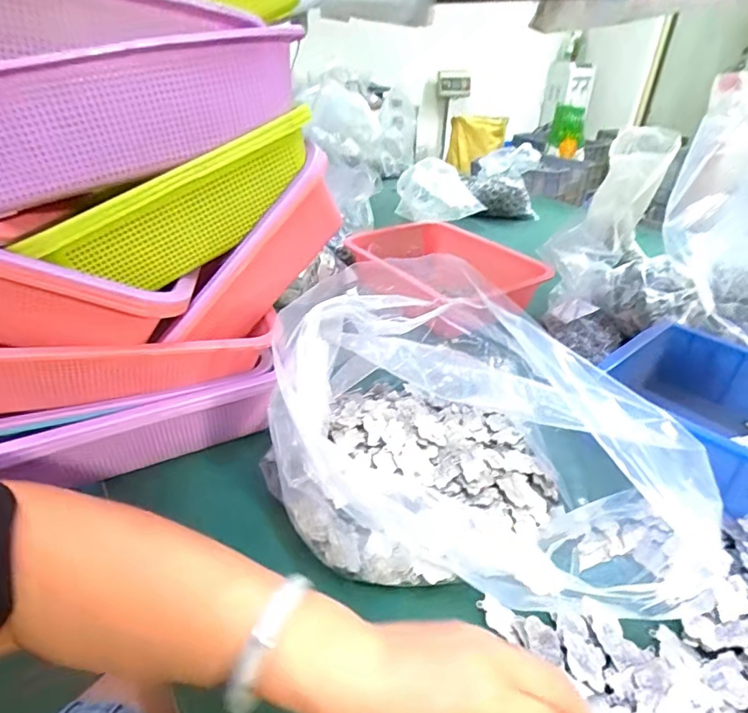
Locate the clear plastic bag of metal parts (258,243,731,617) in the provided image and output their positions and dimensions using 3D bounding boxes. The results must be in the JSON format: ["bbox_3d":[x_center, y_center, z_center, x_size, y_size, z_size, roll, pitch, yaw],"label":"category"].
[{"bbox_3d":[0.096,0.042,0.428,0.341,0.172,0.240,6,33,7],"label":"clear plastic bag of metal parts"}]

